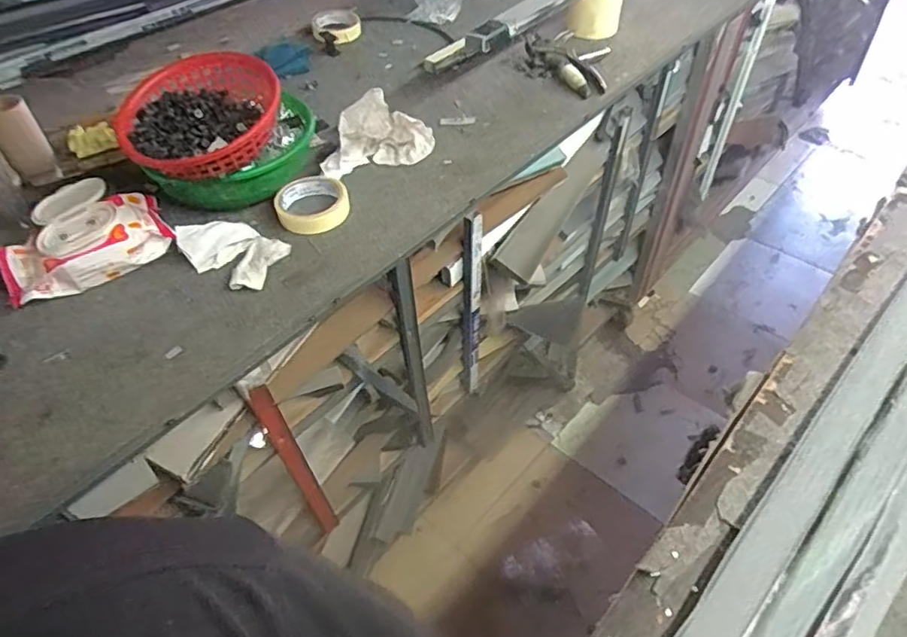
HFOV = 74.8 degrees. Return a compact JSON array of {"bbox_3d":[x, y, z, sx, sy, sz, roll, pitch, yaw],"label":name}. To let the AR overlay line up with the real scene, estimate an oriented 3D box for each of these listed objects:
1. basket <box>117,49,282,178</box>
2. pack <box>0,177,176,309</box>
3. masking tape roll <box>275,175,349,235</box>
[{"bbox_3d":[-0.302,-0.242,0.710,0.180,0.085,0.158,-7,48,-4],"label":"basket"},{"bbox_3d":[-0.445,-0.099,0.710,0.177,0.062,0.126,-26,51,-19],"label":"pack"},{"bbox_3d":[-0.184,-0.152,0.786,0.093,0.034,0.093,-1,48,2],"label":"masking tape roll"}]

